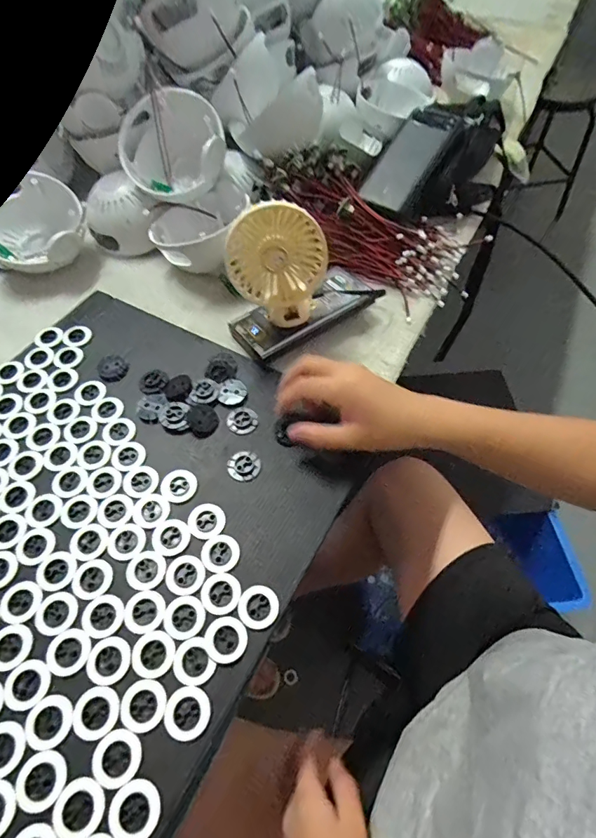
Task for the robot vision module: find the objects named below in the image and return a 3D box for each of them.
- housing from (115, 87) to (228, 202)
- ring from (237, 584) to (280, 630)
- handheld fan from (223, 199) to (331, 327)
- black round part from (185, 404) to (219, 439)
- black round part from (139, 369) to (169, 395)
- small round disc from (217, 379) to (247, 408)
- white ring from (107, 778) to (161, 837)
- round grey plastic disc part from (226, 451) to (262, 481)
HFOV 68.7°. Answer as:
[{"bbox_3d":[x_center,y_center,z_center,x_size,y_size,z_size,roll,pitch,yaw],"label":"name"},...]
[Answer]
[{"bbox_3d":[-0.140,-0.308,0.512,0.118,0.088,0.105,-10,91,7],"label":"housing"},{"bbox_3d":[-0.028,0.133,0.311,0.028,0.004,0.028,0,55,1],"label":"ring"},{"bbox_3d":[-0.018,-0.138,0.396,0.087,0.103,0.034,2,57,3],"label":"handheld fan"},{"bbox_3d":[-0.088,0.000,0.400,0.028,0.006,0.032,-32,61,-19],"label":"black round part"},{"bbox_3d":[-0.142,-0.037,0.426,0.027,0.004,0.029,0,55,1],"label":"black round part"},{"bbox_3d":[-0.062,-0.026,0.418,0.026,0.004,0.031,11,56,8],"label":"small round disc"},{"bbox_3d":[-0.095,0.228,0.253,0.029,0.005,0.028,0,55,1],"label":"white ring"},{"bbox_3d":[-0.046,0.040,0.375,0.028,0.004,0.027,0,55,1],"label":"round grey plastic disc part"}]

